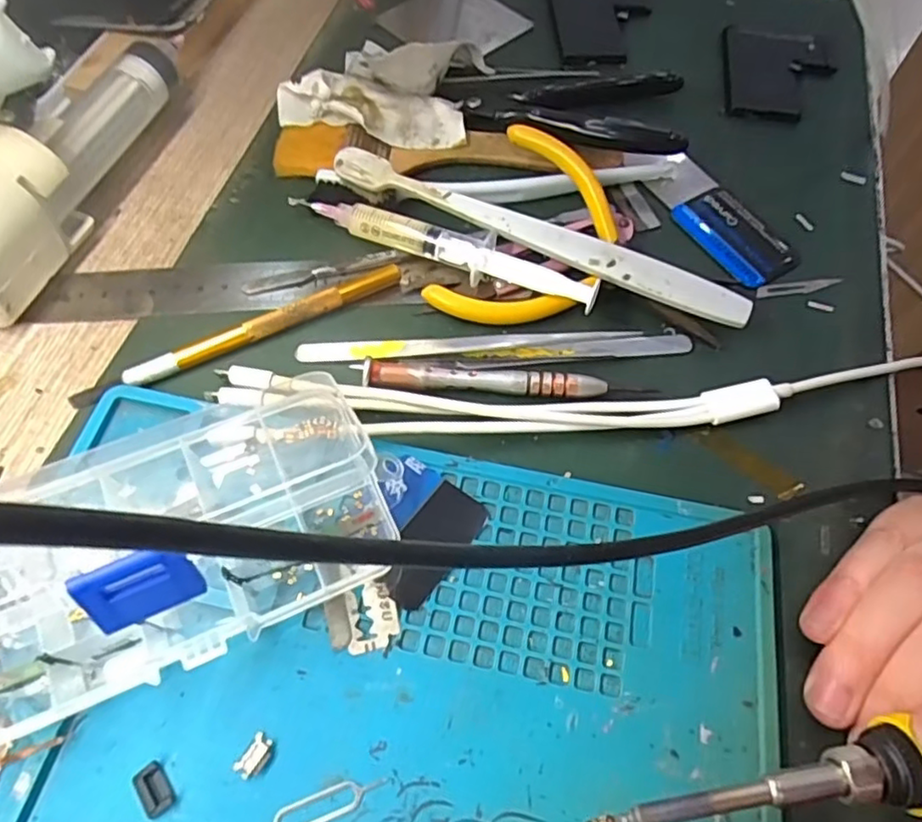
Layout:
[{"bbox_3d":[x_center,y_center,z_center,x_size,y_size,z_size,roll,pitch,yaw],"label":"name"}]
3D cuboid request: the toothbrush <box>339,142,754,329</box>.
[{"bbox_3d":[0.031,-0.072,0.271,0.181,0.023,0.016,20,62,10],"label":"toothbrush"}]

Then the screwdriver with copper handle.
[{"bbox_3d":[0.017,-0.014,0.248,0.108,0.007,0.014,2,60,-1],"label":"screwdriver with copper handle"}]

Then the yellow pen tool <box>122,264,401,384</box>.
[{"bbox_3d":[-0.077,-0.035,0.258,0.113,0.009,0.008,-27,64,-16],"label":"yellow pen tool"}]

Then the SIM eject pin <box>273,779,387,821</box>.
[{"bbox_3d":[-0.037,0.111,0.181,0.032,0.004,0.008,-18,62,-12],"label":"SIM eject pin"}]

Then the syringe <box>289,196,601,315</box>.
[{"bbox_3d":[-0.011,-0.071,0.275,0.143,0.014,0.020,24,62,12],"label":"syringe"}]

